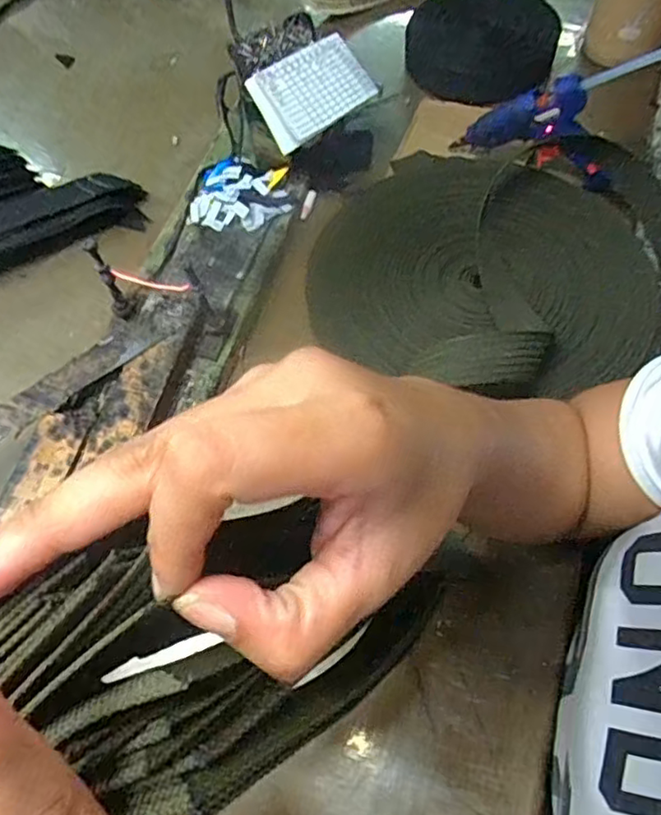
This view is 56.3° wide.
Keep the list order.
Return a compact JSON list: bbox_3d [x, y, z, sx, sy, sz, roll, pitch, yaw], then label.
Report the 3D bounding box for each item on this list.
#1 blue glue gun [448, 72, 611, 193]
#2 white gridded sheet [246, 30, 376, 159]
[{"bbox_3d":[0.180,-0.242,0.523,0.136,0.084,0.035,26,68,16],"label":"blue glue gun"},{"bbox_3d":[-0.014,-0.258,0.502,0.098,0.017,0.060,-43,103,-22],"label":"white gridded sheet"}]

